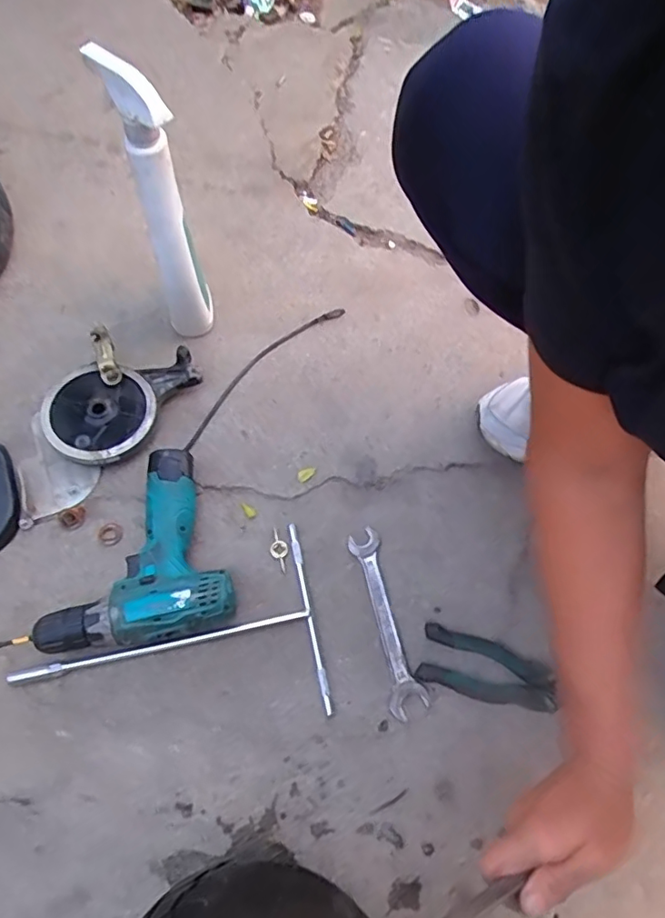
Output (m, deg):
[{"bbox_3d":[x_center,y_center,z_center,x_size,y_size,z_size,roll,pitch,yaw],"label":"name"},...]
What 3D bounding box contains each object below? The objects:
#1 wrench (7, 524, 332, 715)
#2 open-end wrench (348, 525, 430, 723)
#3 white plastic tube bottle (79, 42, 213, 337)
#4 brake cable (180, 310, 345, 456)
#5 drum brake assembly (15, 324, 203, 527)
[{"bbox_3d":[-0.163,0.183,0.544,0.292,0.021,0.183,-11,66,-4],"label":"wrench"},{"bbox_3d":[0.055,0.165,0.567,0.036,0.005,0.186,-14,67,-5],"label":"open-end wrench"},{"bbox_3d":[-0.179,-0.256,0.586,0.059,0.298,0.078,-22,68,-9],"label":"white plastic tube bottle"},{"bbox_3d":[-0.092,-0.114,0.691,0.038,0.005,0.281,39,70,16],"label":"brake cable"},{"bbox_3d":[-0.277,-0.044,0.626,0.131,0.045,0.256,30,70,13],"label":"drum brake assembly"}]

